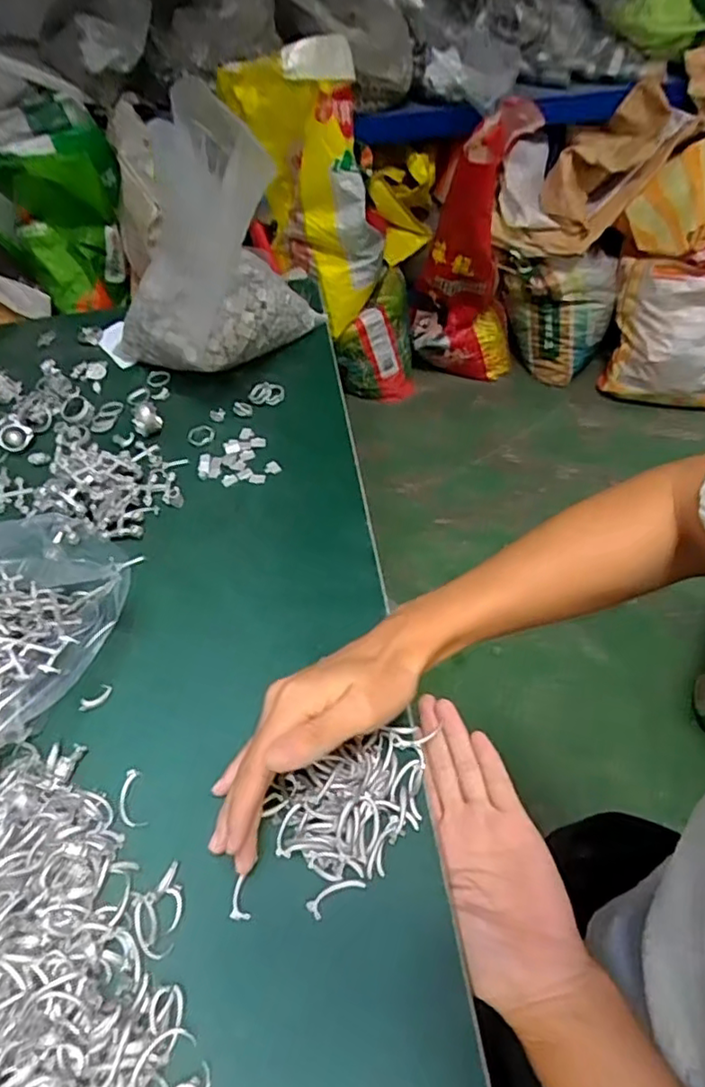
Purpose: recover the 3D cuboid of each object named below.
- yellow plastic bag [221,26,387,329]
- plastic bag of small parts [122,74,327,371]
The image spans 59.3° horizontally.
[{"bbox_3d":[-0.093,-0.752,1.341,0.306,0.495,0.147,2,52,4],"label":"yellow plastic bag"},{"bbox_3d":[-0.125,-0.254,0.533,0.120,0.200,0.153,36,62,26],"label":"plastic bag of small parts"}]

